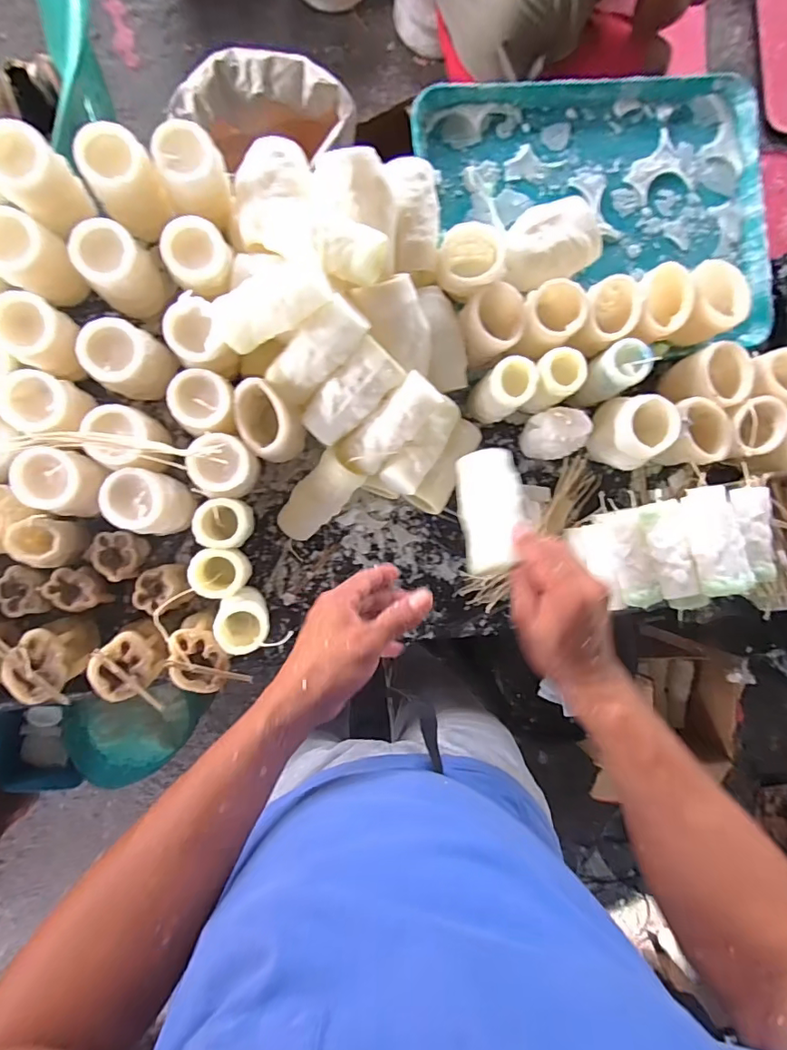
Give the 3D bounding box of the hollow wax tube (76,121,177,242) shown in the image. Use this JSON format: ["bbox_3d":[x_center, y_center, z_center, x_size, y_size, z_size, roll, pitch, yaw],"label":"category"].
[{"bbox_3d":[-0.267,-0.340,0.507,0.062,0.093,0.058,0,92,-7],"label":"hollow wax tube"}]

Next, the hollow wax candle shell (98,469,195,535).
[{"bbox_3d":[-0.250,-0.023,0.518,0.072,0.059,0.061,19,89,-7],"label":"hollow wax candle shell"}]

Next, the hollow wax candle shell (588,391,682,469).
[{"bbox_3d":[0.278,-0.105,0.593,0.063,0.087,0.072,13,90,-7],"label":"hollow wax candle shell"}]

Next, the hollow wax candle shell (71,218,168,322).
[{"bbox_3d":[-0.280,-0.259,0.520,0.059,0.091,0.062,0,92,-7],"label":"hollow wax candle shell"}]

